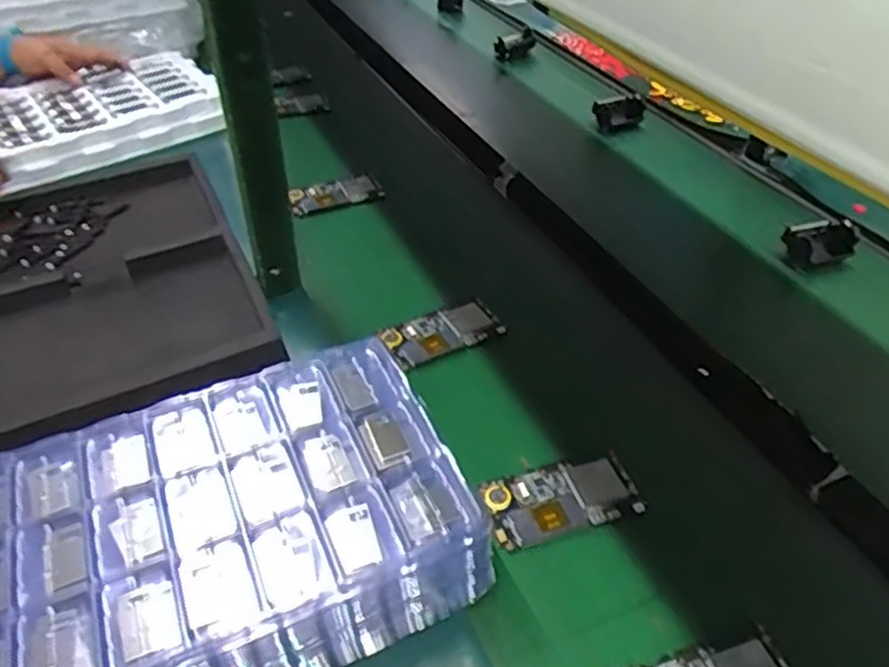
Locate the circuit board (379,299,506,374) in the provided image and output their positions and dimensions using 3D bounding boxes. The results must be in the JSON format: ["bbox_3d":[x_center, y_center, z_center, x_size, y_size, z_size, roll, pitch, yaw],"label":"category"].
[{"bbox_3d":[-0.002,-0.001,0.738,0.120,0.008,0.054,-21,59,-19],"label":"circuit board"}]

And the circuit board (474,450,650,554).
[{"bbox_3d":[0.095,0.132,0.581,0.121,0.008,0.063,-13,44,-14],"label":"circuit board"}]

